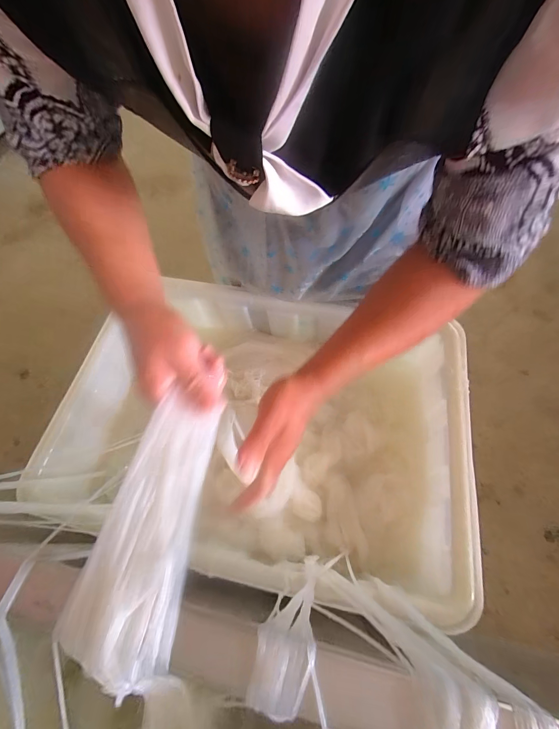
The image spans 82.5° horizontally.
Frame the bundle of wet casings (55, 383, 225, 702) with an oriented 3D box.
[{"bbox_3d":[-0.091,0.110,0.224,0.069,0.018,0.173,8,68,8],"label":"bundle of wet casings"}]

